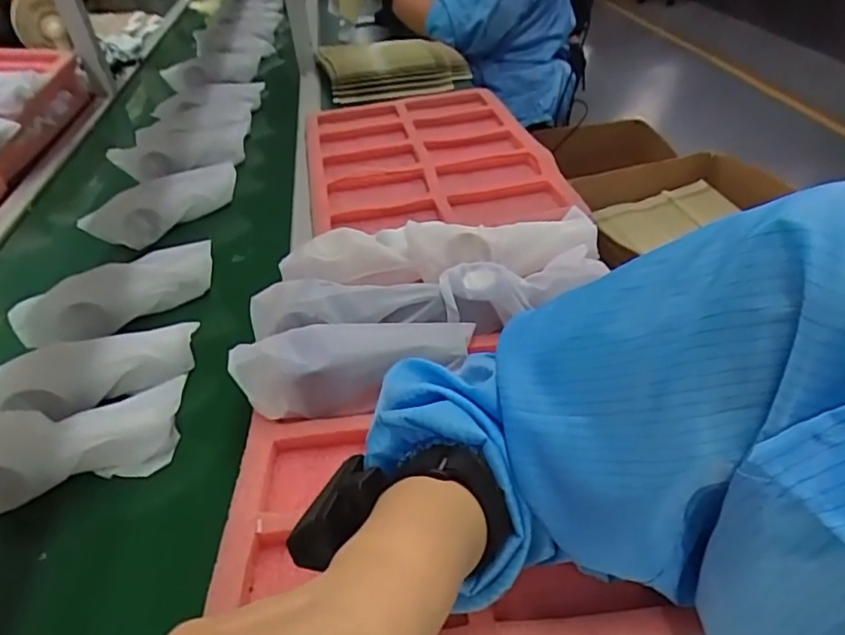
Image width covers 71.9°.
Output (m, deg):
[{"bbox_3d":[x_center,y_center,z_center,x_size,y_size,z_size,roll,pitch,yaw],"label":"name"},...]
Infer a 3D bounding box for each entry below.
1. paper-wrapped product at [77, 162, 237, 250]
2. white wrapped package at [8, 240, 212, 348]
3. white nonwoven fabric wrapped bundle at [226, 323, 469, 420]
[{"bbox_3d":[-0.342,-0.156,0.780,0.060,0.064,0.208,29,52,33],"label":"paper-wrapped product"},{"bbox_3d":[-0.321,-0.024,0.620,0.197,0.059,0.032,-26,45,-21],"label":"white wrapped package"},{"bbox_3d":[-0.054,0.037,0.491,0.201,0.049,0.060,-12,42,-8],"label":"white nonwoven fabric wrapped bundle"}]

